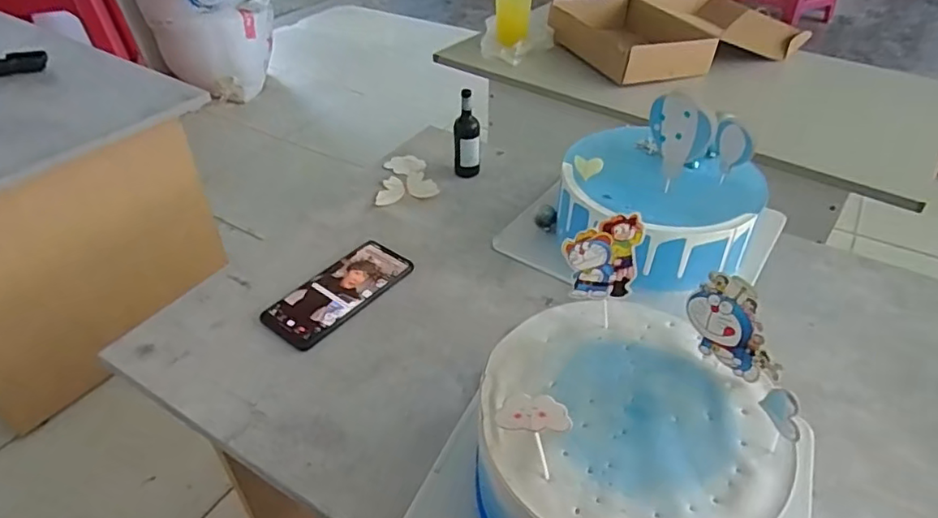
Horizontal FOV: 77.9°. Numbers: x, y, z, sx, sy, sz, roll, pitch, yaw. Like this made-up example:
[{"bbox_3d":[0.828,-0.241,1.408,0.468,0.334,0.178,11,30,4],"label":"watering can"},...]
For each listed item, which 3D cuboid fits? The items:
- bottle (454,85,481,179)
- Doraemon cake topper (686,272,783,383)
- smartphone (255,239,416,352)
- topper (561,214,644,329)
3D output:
[{"bbox_3d":[-0.003,-0.161,0.762,0.034,0.109,0.031,-3,41,-4],"label":"bottle"},{"bbox_3d":[0.176,0.046,0.382,0.006,0.068,0.067,-30,49,-31],"label":"Doraemon cake topper"},{"bbox_3d":[-0.136,0.033,0.613,0.076,0.010,0.156,27,47,28],"label":"smartphone"},{"bbox_3d":[0.091,0.010,0.409,0.050,0.091,0.005,1,34,2],"label":"topper"}]

